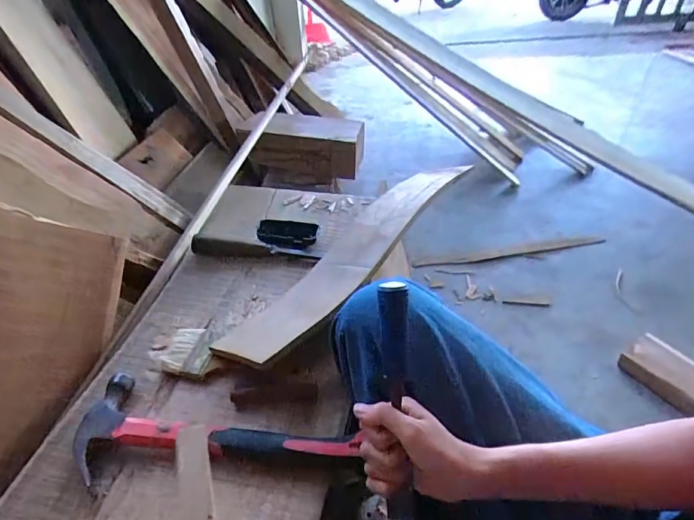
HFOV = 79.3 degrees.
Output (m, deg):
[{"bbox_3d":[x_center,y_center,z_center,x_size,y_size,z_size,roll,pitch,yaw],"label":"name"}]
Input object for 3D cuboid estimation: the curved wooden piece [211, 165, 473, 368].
[{"bbox_3d":[0.018,-0.031,0.681,0.137,0.032,0.555,3,38,41],"label":"curved wooden piece"}]

